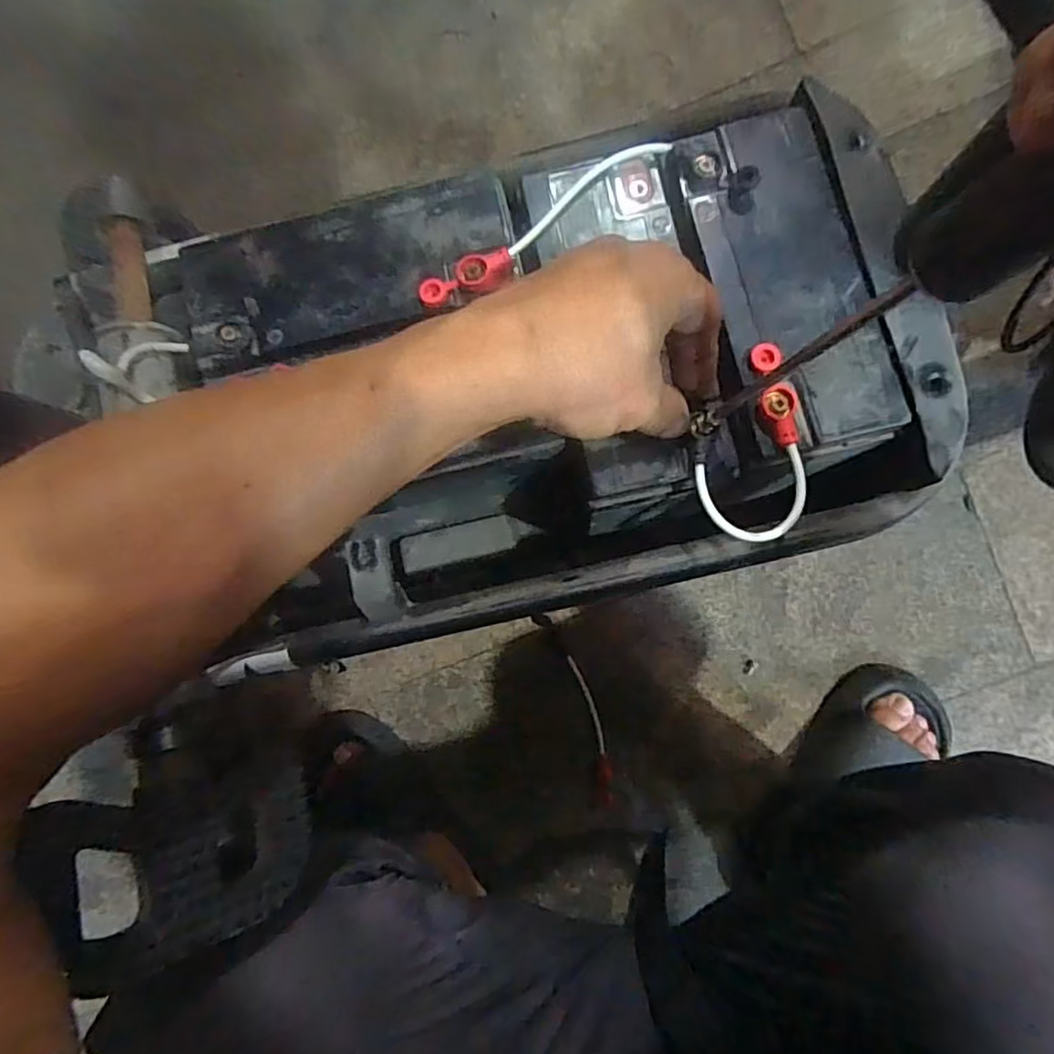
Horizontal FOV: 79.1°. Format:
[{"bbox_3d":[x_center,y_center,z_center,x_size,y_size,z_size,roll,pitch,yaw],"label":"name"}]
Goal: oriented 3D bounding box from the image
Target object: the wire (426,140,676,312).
[{"bbox_3d":[0.009,-0.152,0.320,0.142,0.015,0.025,-34,91,4],"label":"wire"}]

